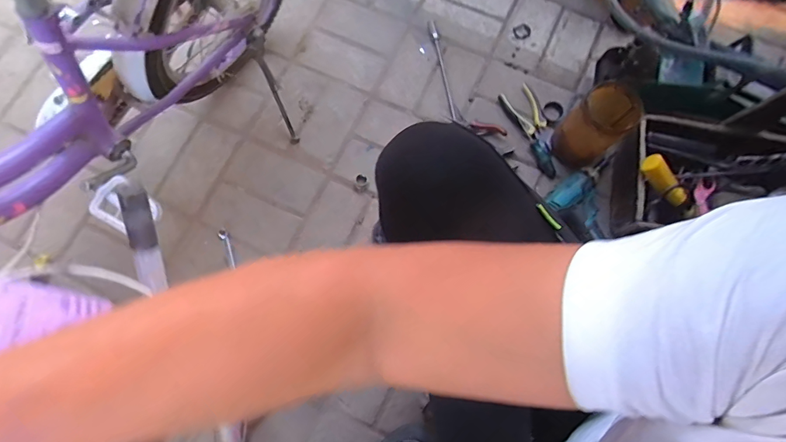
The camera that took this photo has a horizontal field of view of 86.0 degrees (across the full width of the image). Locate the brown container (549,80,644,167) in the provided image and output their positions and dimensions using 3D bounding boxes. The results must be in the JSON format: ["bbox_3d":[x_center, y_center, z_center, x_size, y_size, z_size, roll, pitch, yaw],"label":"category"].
[{"bbox_3d":[0.387,-0.176,0.825,0.111,0.198,0.097,-34,81,-9],"label":"brown container"}]

